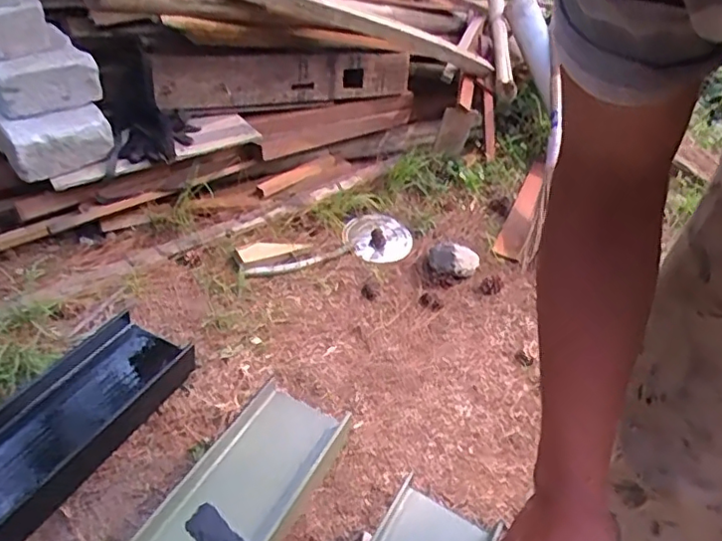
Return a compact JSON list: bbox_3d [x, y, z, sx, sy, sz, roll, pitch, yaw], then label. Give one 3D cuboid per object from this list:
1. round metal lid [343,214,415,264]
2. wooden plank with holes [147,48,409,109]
[{"bbox_3d":[0.043,-0.086,1.584,0.178,0.029,0.178,4,39,-4],"label":"round metal lid"},{"bbox_3d":[-0.186,-0.517,1.599,0.725,0.150,0.102,-15,44,-25],"label":"wooden plank with holes"}]

